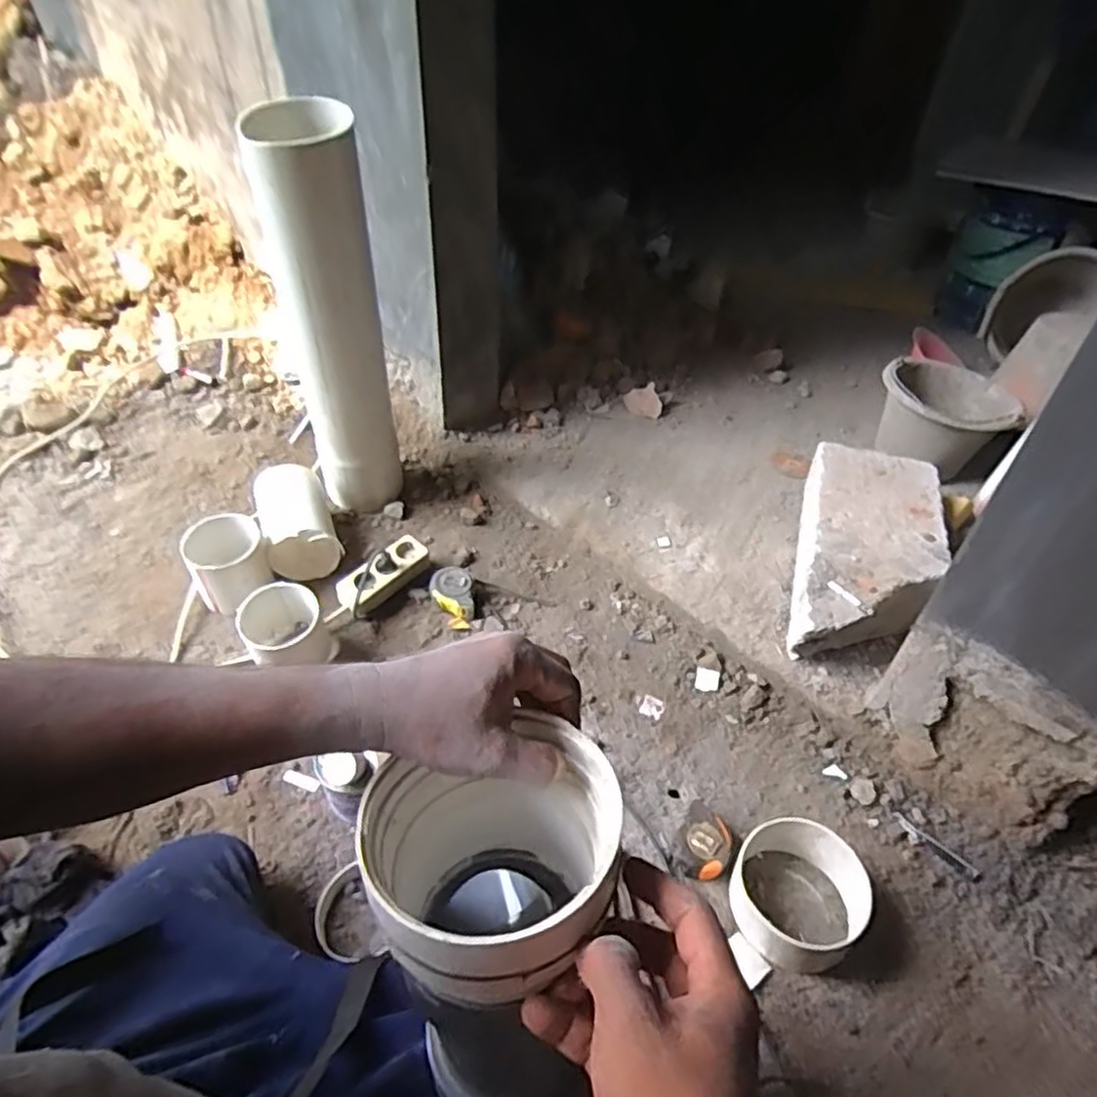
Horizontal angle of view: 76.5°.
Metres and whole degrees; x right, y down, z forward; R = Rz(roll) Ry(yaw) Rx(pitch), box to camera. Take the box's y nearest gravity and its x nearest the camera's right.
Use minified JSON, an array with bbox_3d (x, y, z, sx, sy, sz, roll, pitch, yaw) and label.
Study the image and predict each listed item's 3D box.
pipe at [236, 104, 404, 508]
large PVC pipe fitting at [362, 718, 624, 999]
[{"bbox_3d":[-0.324,-0.303,1.088,0.139,0.642,0.151,-13,47,-15],"label":"pipe"},{"bbox_3d":[-0.026,0.187,0.393,0.124,0.150,0.123,1,44,-1],"label":"large PVC pipe fitting"}]

